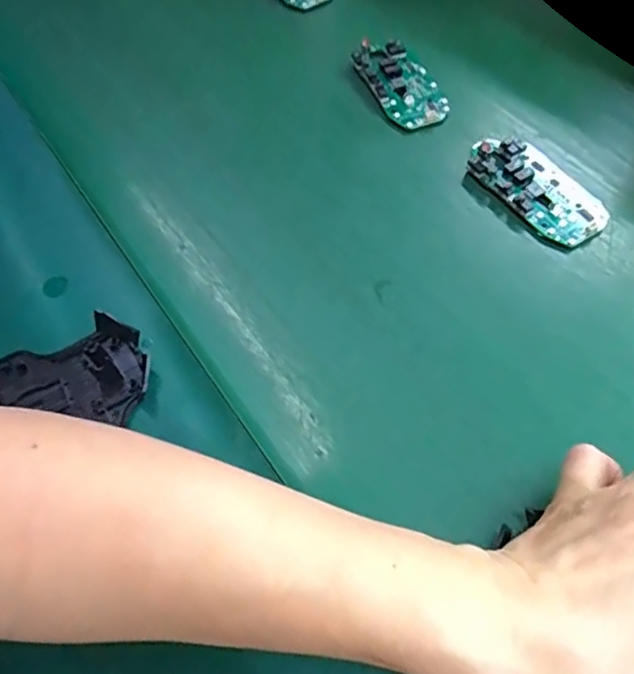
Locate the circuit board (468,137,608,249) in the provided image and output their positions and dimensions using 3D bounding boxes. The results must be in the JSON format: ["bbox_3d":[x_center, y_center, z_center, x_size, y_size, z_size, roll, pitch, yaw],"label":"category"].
[{"bbox_3d":[0.140,-0.095,0.372,0.049,0.013,0.090,-34,63,-15],"label":"circuit board"}]

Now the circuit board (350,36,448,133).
[{"bbox_3d":[0.062,-0.185,0.430,0.046,0.014,0.086,-22,60,-9],"label":"circuit board"}]

